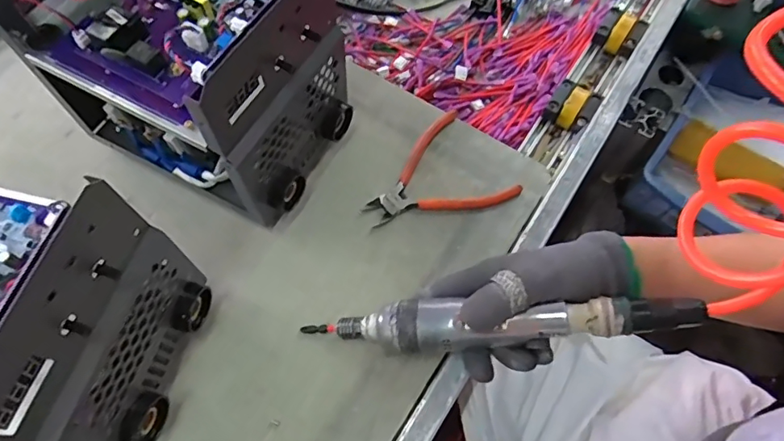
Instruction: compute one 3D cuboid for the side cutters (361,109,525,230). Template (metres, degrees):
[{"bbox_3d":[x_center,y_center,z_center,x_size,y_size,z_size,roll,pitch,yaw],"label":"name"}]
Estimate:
[{"bbox_3d":[0.038,-0.038,0.487,0.137,0.015,0.107,-31,69,-15],"label":"side cutters"}]

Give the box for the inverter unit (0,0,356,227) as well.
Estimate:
[{"bbox_3d":[-0.166,-0.128,0.433,0.223,0.202,0.145,26,67,11],"label":"inverter unit"}]

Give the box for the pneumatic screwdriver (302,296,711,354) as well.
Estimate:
[{"bbox_3d":[0.068,0.076,0.382,0.287,0.031,0.038,-5,64,14],"label":"pneumatic screwdriver"}]

